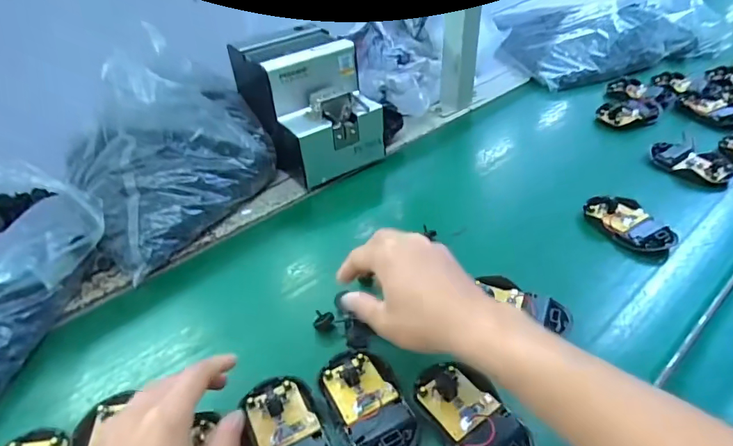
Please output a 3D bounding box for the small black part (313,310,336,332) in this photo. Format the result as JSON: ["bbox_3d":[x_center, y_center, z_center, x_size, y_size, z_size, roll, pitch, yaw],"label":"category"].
[{"bbox_3d":[-0.038,0.090,0.410,0.018,0.019,0.011,3,40,4],"label":"small black part"}]

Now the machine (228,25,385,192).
[{"bbox_3d":[-0.077,-0.159,0.606,0.133,0.146,0.174,-23,45,-25],"label":"machine"}]

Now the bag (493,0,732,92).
[{"bbox_3d":[0.455,-0.358,0.842,0.393,0.084,0.214,-12,41,-13],"label":"bag"}]

